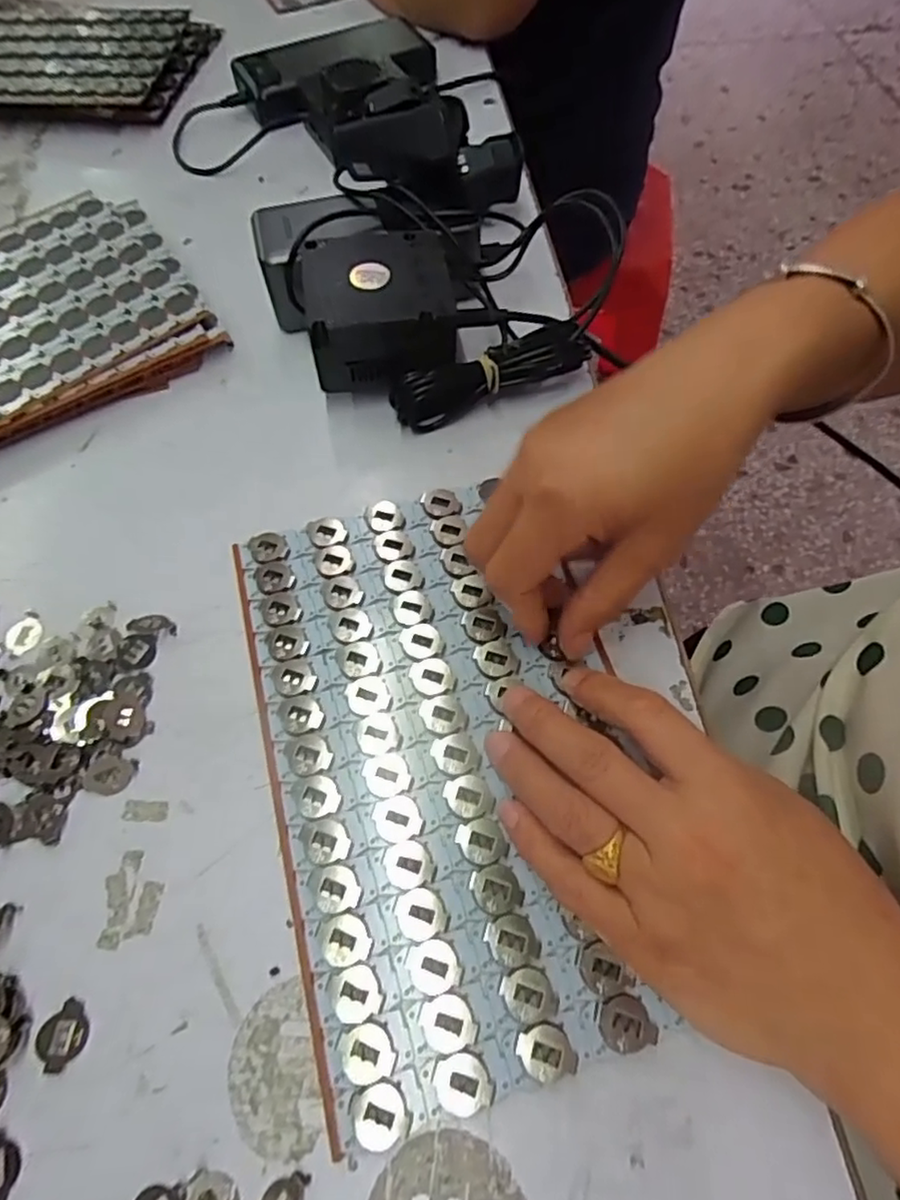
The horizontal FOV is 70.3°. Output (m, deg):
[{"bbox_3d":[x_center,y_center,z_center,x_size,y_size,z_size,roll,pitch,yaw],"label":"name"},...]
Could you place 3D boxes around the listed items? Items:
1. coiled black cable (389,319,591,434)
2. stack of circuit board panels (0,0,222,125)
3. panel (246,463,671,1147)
[{"bbox_3d":[0.021,-0.121,0.354,0.109,0.035,0.027,-17,64,-9],"label":"coiled black cable"},{"bbox_3d":[-0.361,-0.482,0.554,0.284,0.015,0.195,5,63,2],"label":"stack of circuit board panels"},{"bbox_3d":[-0.012,0.061,0.275,0.134,0.009,0.246,-12,63,-7],"label":"panel"}]

